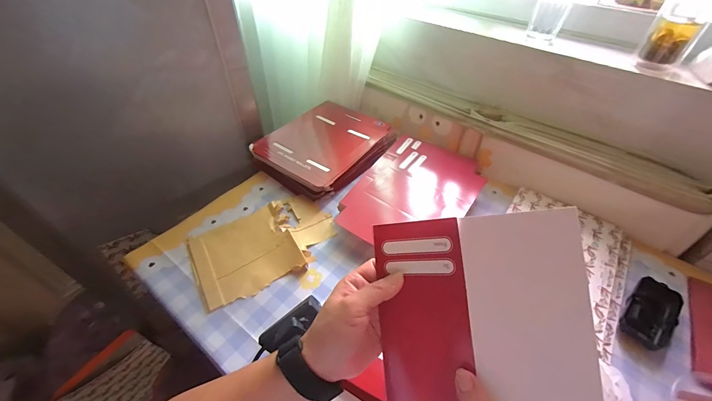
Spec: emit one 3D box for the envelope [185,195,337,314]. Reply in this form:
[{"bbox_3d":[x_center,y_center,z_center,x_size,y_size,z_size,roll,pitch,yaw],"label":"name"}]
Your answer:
[{"bbox_3d":[-0.147,0.067,0.505,0.226,0.014,0.153,-22,50,-21],"label":"envelope"}]

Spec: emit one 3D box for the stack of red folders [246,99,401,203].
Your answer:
[{"bbox_3d":[-0.071,-0.123,0.668,0.237,0.040,0.269,28,51,23],"label":"stack of red folders"}]

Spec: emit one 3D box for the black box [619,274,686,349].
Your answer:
[{"bbox_3d":[0.416,0.157,0.428,0.116,0.027,0.059,-29,53,-26],"label":"black box"}]

